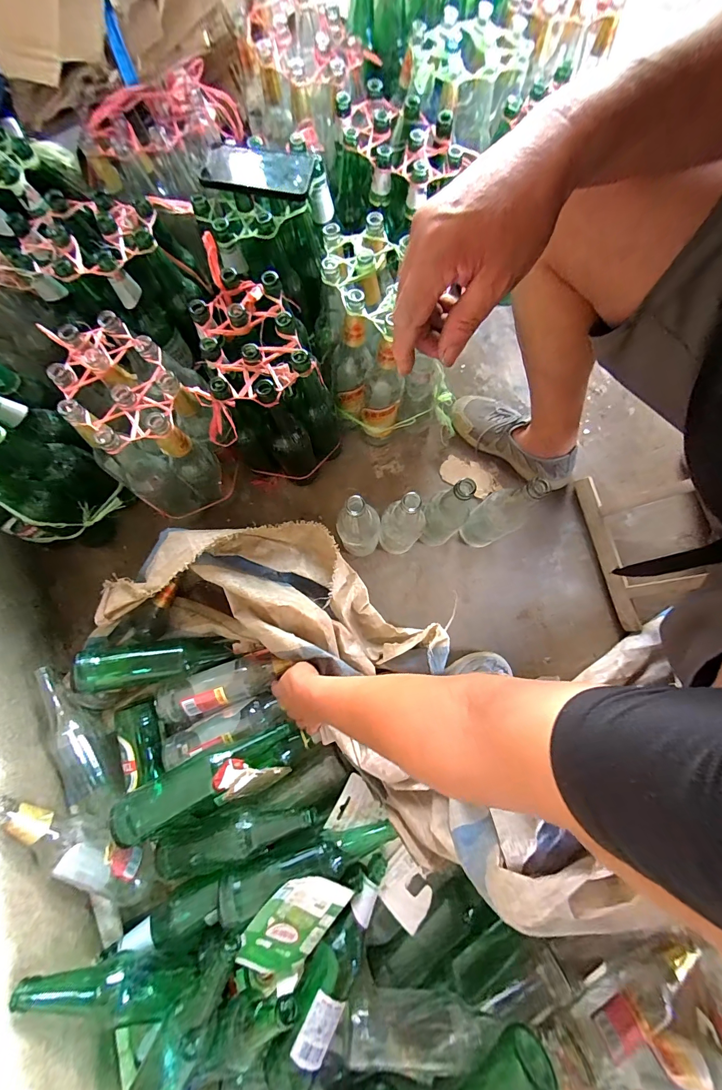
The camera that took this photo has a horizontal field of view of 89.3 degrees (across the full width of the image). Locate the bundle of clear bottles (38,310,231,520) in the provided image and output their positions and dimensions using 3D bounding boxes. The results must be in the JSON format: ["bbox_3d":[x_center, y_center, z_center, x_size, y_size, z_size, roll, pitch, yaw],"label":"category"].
[{"bbox_3d":[-0.336,-0.206,0.610,0.212,0.215,0.244,-24,80,-5],"label":"bundle of clear bottles"}]

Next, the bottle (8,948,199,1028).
[{"bbox_3d":[-0.330,0.581,0.480,0.216,0.065,0.060,42,78,-32],"label":"bottle"}]

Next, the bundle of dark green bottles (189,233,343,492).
[{"bbox_3d":[-0.146,-0.276,0.640,0.196,0.267,0.268,-6,79,-2],"label":"bundle of dark green bottles"}]

